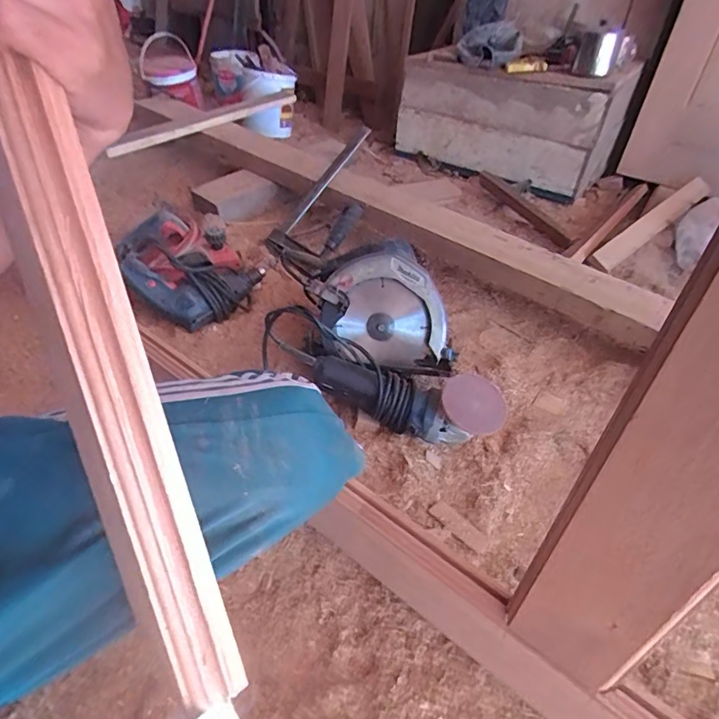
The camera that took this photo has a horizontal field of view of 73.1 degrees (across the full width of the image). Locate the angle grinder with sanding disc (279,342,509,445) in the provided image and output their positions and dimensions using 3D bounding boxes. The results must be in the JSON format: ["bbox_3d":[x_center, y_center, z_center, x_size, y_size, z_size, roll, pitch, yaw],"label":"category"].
[{"bbox_3d":[0.049,0.059,0.763,0.338,0.099,0.077,15,46,14],"label":"angle grinder with sanding disc"}]

